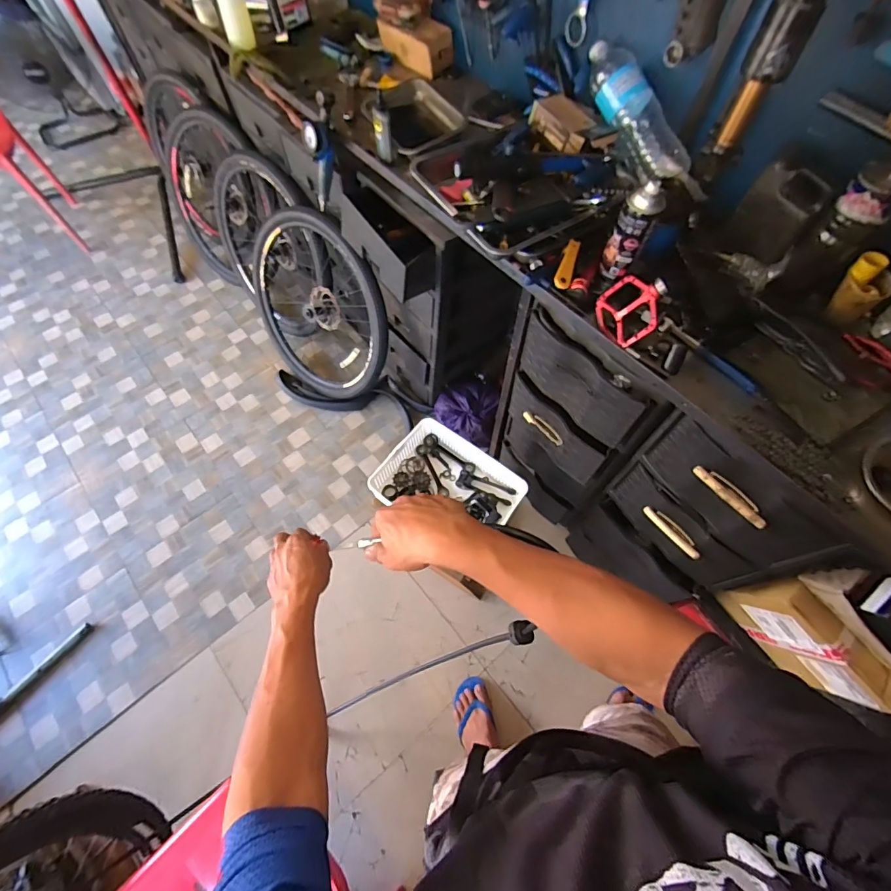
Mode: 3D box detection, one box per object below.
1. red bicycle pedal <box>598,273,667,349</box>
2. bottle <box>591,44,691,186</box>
[{"bbox_3d":[0.324,-0.241,0.765,0.017,0.122,0.116,-2,67,-38],"label":"red bicycle pedal"},{"bbox_3d":[0.372,-0.656,0.872,0.099,0.069,0.301,-33,92,-16],"label":"bottle"}]

